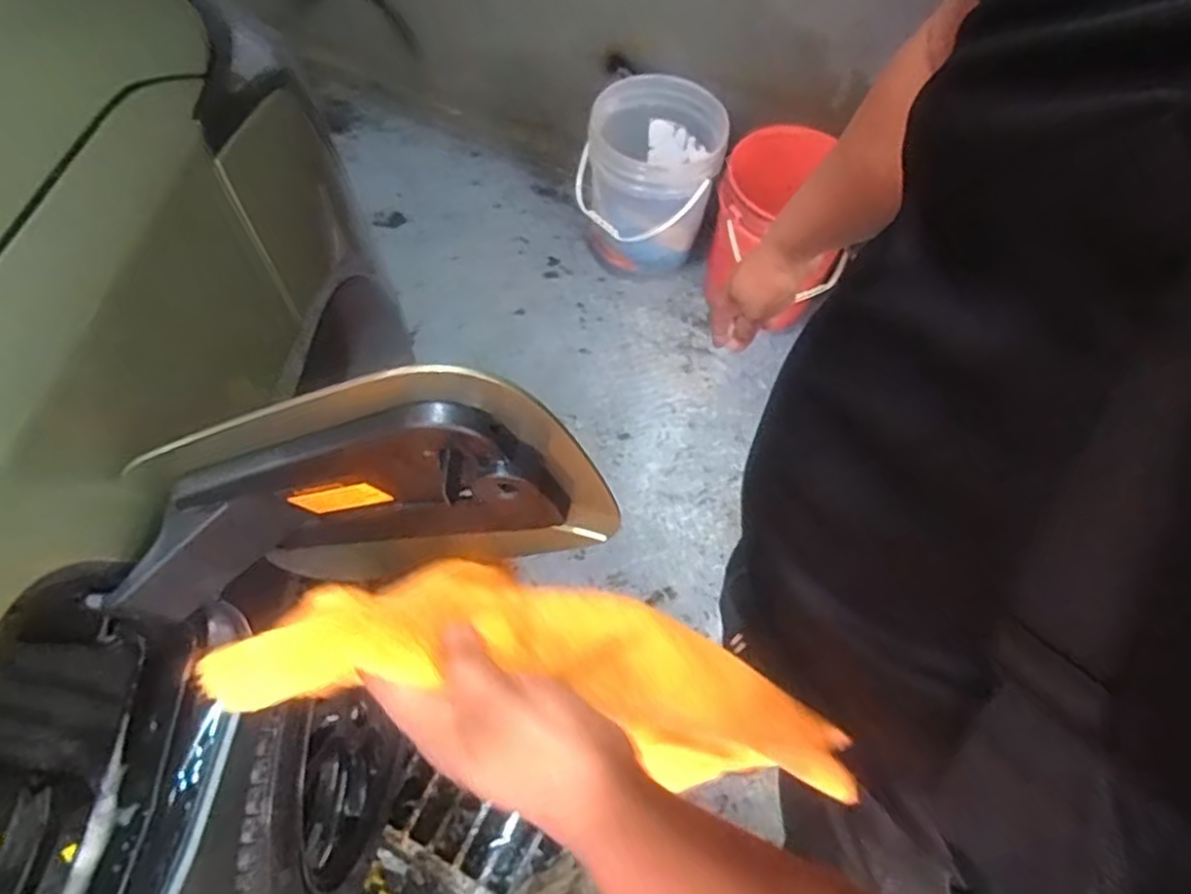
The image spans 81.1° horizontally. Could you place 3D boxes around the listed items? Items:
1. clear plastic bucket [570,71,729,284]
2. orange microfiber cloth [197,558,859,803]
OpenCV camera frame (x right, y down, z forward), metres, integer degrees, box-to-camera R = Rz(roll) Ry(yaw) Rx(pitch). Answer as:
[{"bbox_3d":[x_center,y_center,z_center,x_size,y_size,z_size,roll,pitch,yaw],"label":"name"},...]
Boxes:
[{"bbox_3d":[0.122,-0.632,1.619,0.309,0.357,0.315,2,61,-3],"label":"clear plastic bucket"},{"bbox_3d":[-0.006,0.125,0.395,0.365,0.056,0.099,16,61,-14],"label":"orange microfiber cloth"}]

